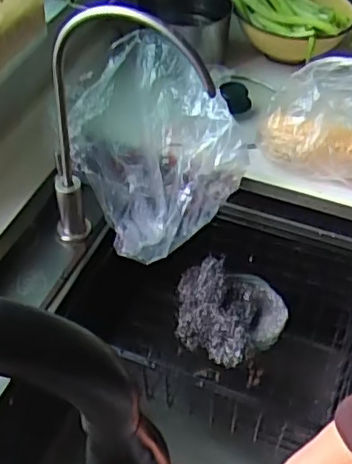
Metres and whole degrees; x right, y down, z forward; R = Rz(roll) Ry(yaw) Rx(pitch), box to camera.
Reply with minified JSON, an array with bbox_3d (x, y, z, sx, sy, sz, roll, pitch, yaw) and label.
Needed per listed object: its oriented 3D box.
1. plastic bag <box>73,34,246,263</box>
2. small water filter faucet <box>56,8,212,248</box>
[{"bbox_3d":[-0.032,-0.111,0.740,0.203,0.123,0.231,-26,53,-24],"label":"plastic bag"},{"bbox_3d":[-0.059,-0.075,0.596,0.178,0.292,0.040,26,51,20],"label":"small water filter faucet"}]

